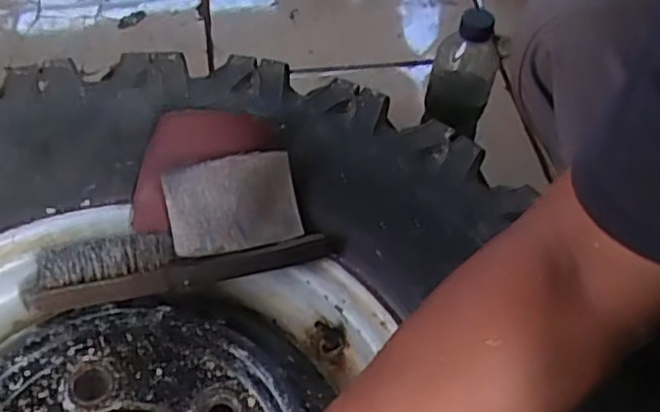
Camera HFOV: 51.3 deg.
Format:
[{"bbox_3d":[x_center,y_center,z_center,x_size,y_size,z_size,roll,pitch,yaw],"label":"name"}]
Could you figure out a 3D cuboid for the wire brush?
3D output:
[{"bbox_3d":[-0.122,0.040,0.534,0.235,0.028,0.050,-4,54,-7],"label":"wire brush"}]

